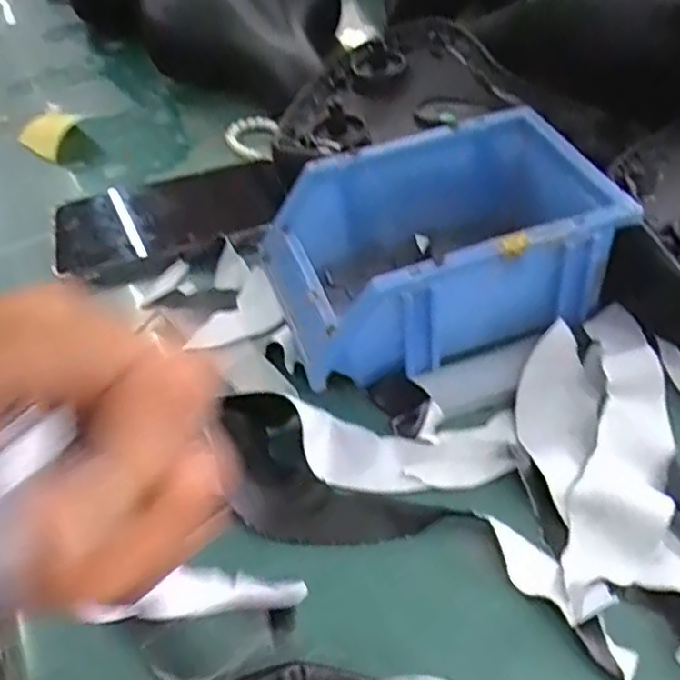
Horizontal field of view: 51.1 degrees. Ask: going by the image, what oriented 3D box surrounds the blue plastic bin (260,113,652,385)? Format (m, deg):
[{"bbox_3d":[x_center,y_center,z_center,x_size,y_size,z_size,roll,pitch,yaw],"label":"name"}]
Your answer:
[{"bbox_3d":[0.050,-0.053,0.398,0.168,0.071,0.120,-15,46,-7],"label":"blue plastic bin"}]

